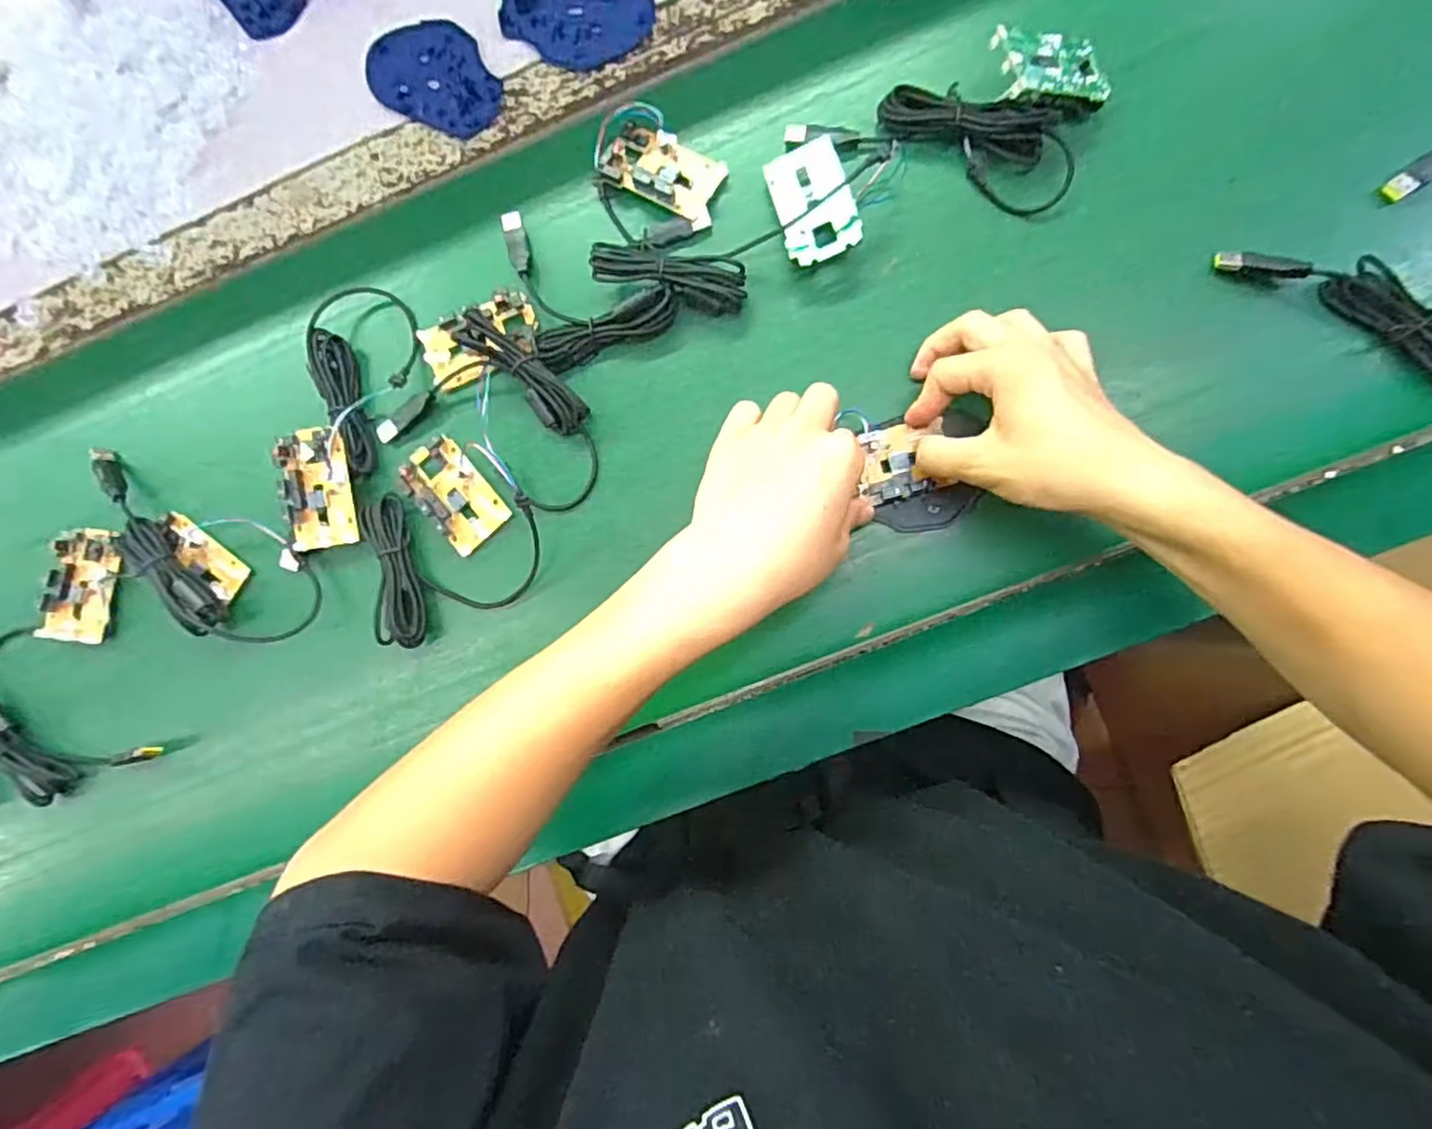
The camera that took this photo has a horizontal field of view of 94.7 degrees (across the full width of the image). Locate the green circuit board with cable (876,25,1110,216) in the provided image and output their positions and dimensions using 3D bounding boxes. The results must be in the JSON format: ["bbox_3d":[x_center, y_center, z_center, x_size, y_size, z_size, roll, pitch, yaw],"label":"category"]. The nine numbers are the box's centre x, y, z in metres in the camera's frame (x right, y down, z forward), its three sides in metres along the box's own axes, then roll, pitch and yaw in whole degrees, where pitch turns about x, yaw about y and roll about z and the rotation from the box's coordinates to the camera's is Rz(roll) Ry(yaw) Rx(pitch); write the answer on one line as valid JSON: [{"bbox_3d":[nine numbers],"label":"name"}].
[{"bbox_3d":[0.176,-0.288,0.401,0.125,0.040,0.106,34,90,8],"label":"green circuit board with cable"}]

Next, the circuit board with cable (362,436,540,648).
[{"bbox_3d":[-0.178,-0.023,0.428,0.129,0.028,0.120,-24,84,4],"label":"circuit board with cable"}]

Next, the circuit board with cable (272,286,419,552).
[{"bbox_3d":[-0.247,-0.100,0.441,0.071,0.024,0.181,6,87,7],"label":"circuit board with cable"}]

